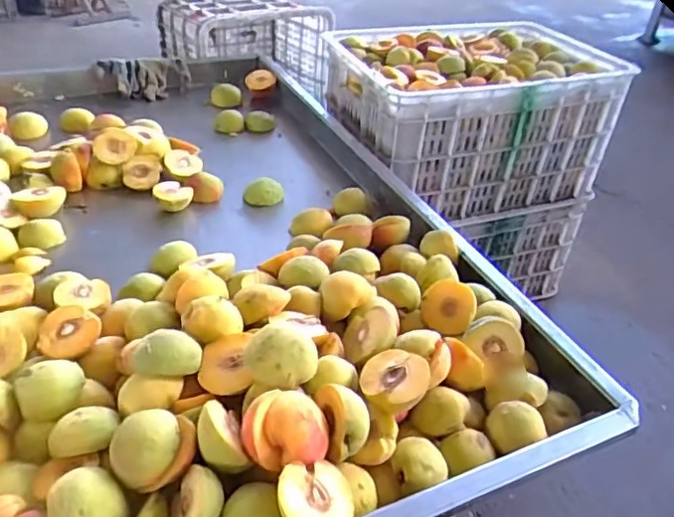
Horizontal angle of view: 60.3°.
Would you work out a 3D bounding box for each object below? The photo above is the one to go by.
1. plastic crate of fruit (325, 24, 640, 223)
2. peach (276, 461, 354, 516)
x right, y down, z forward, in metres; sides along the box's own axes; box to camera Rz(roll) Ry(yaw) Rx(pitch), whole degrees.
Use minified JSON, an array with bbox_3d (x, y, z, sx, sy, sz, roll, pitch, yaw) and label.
[{"bbox_3d":[0.291,-0.329,1.325,0.635,0.291,0.398,-15,40,-24],"label":"plastic crate of fruit"},{"bbox_3d":[-0.018,0.181,0.432,0.058,0.022,0.058,18,33,-15],"label":"peach"}]

